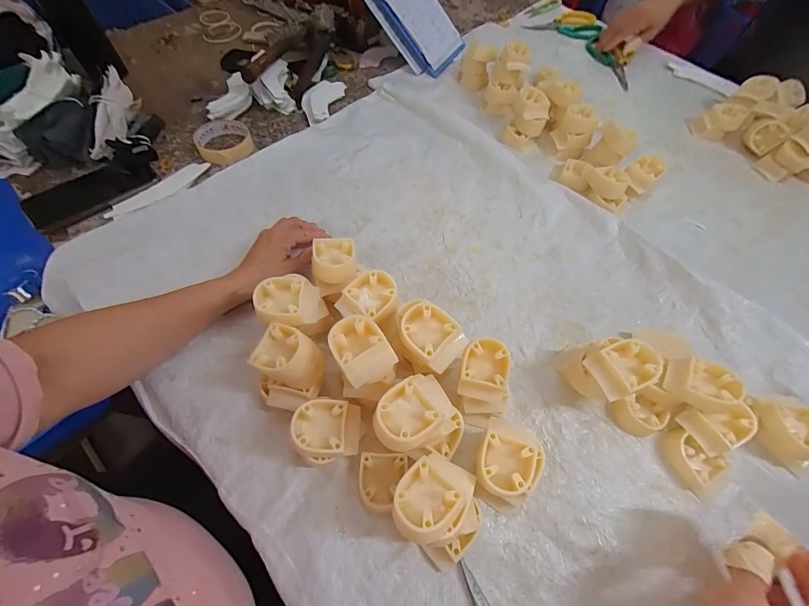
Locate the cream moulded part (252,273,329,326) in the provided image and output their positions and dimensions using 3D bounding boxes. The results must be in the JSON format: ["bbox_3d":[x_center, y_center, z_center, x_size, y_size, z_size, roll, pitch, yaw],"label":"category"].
[{"bbox_3d":[-0.118,0.002,0.356,0.065,0.039,0.056,-22,64,-15],"label":"cream moulded part"}]

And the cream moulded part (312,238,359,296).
[{"bbox_3d":[-0.078,-0.044,0.383,0.047,0.034,0.056,-8,61,-8],"label":"cream moulded part"}]

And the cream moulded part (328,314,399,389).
[{"bbox_3d":[-0.039,0.040,0.305,0.047,0.029,0.061,-23,64,-15],"label":"cream moulded part"}]

